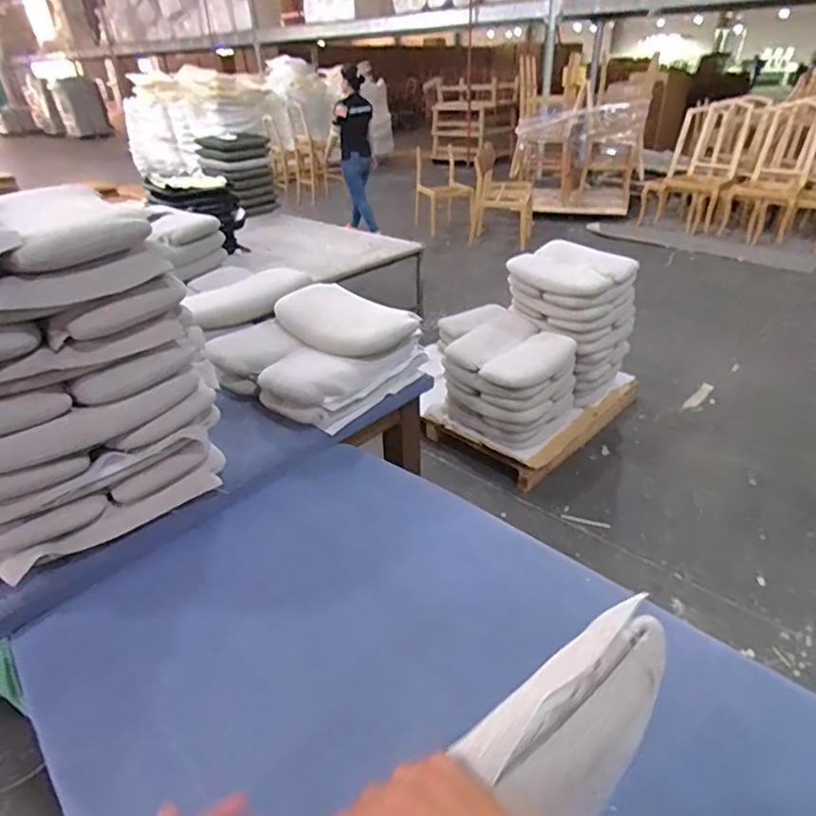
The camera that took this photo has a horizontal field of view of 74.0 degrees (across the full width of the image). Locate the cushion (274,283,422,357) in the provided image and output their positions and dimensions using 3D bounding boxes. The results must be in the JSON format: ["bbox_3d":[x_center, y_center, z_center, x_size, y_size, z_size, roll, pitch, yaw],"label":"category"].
[{"bbox_3d":[-0.177,-0.237,1.464,0.395,0.109,0.203,25,40,37],"label":"cushion"}]

